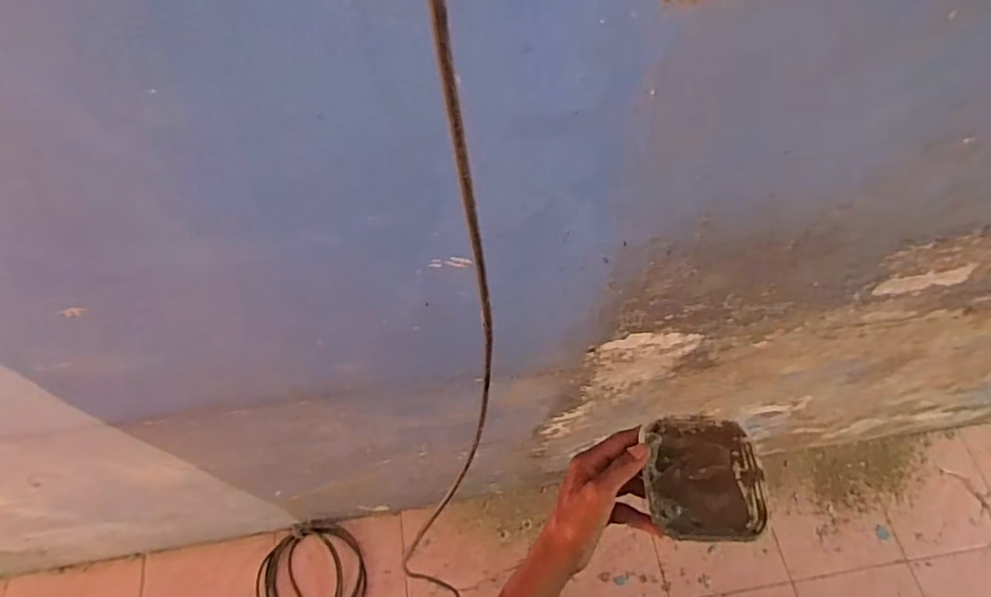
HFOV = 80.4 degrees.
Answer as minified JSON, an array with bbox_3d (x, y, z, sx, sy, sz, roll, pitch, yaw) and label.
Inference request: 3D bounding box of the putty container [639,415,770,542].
[{"bbox_3d":[0.195,0.173,0.565,0.116,0.058,0.116,1,62,-1],"label":"putty container"}]

